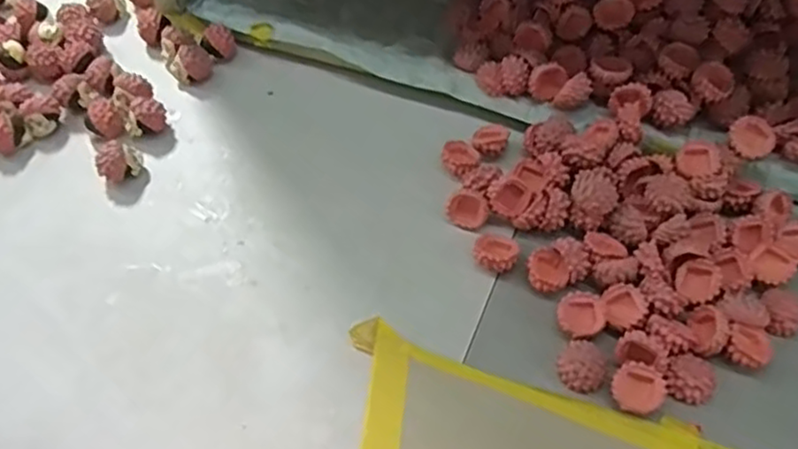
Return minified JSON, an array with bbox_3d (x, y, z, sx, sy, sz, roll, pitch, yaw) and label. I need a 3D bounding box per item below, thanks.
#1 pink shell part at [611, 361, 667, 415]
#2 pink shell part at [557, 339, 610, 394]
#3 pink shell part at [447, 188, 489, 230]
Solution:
[{"bbox_3d":[0.094,0.065,0.268,0.019,0.007,0.019,-1,53,1],"label":"pink shell part"},{"bbox_3d":[0.075,0.057,0.277,0.020,0.008,0.019,-1,53,1],"label":"pink shell part"},{"bbox_3d":[0.032,-0.007,0.320,0.015,0.011,0.017,-35,61,-18],"label":"pink shell part"}]

